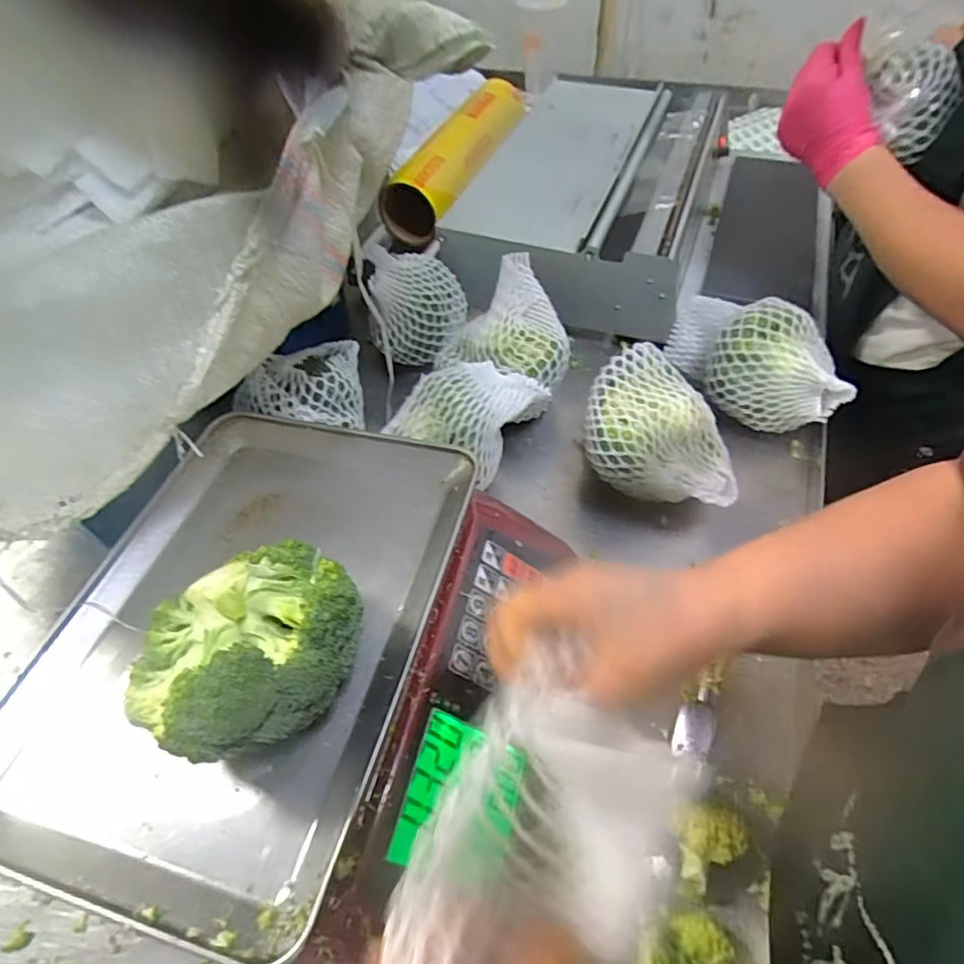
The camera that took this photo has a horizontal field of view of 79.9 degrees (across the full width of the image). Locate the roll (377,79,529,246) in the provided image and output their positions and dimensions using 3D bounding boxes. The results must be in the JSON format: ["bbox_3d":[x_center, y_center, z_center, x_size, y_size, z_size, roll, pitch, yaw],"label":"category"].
[{"bbox_3d":[-0.032,-0.521,0.898,0.091,0.087,0.397,12,54,13],"label":"roll"}]

